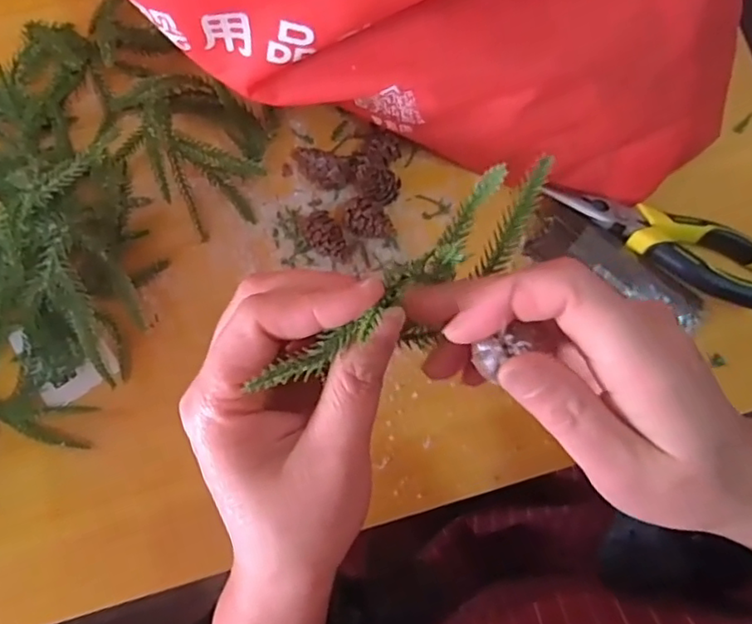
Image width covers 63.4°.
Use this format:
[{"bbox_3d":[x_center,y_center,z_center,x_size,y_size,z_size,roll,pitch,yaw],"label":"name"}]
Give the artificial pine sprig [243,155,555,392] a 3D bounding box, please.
[{"bbox_3d":[0.016,-0.009,0.209,0.122,0.038,0.030,-36,81,-19],"label":"artificial pine sprig"}]

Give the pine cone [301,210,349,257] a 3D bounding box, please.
[{"bbox_3d":[-0.032,-0.048,0.382,0.022,0.018,0.034,-22,80,-4],"label":"pine cone"}]

